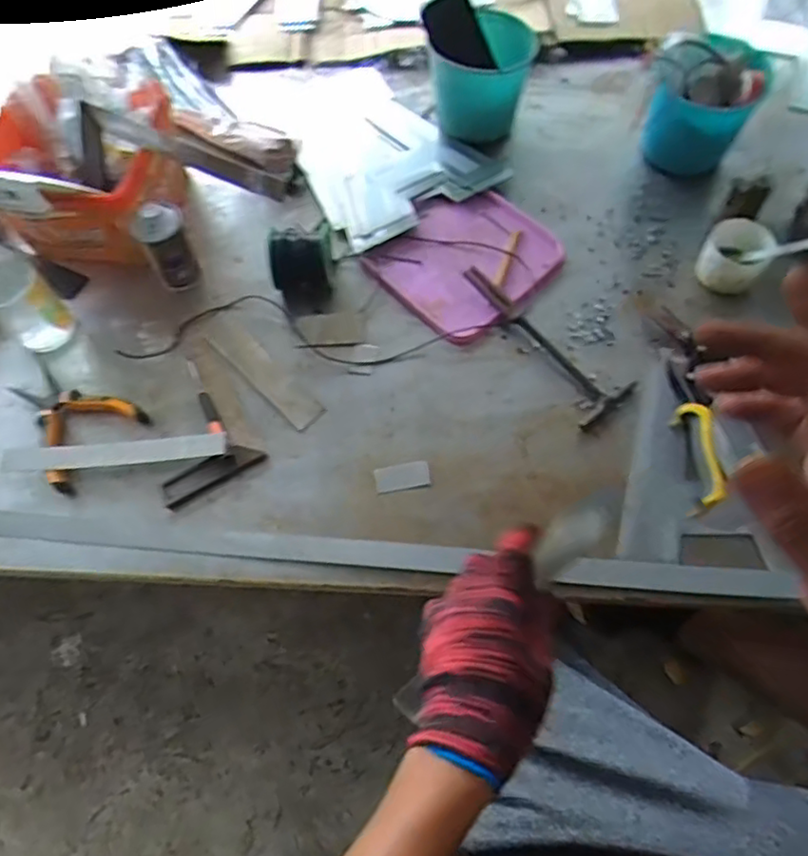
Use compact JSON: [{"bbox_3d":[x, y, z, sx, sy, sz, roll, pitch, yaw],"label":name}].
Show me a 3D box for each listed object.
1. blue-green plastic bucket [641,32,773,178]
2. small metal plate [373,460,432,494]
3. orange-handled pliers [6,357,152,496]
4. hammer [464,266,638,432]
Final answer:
[{"bbox_3d":[0.350,-0.394,0.772,0.111,0.143,0.114,-1,66,1],"label":"blue-green plastic bucket"},{"bbox_3d":[-0.001,0.049,0.657,0.055,0.011,0.025,-11,67,-3],"label":"small metal plate"},{"bbox_3d":[-0.362,-0.015,0.693,0.147,0.015,0.113,37,72,16],"label":"orange-handled pliers"},{"bbox_3d":[0.153,-0.104,0.716,0.067,0.023,0.222,-33,70,-12],"label":"hammer"}]

